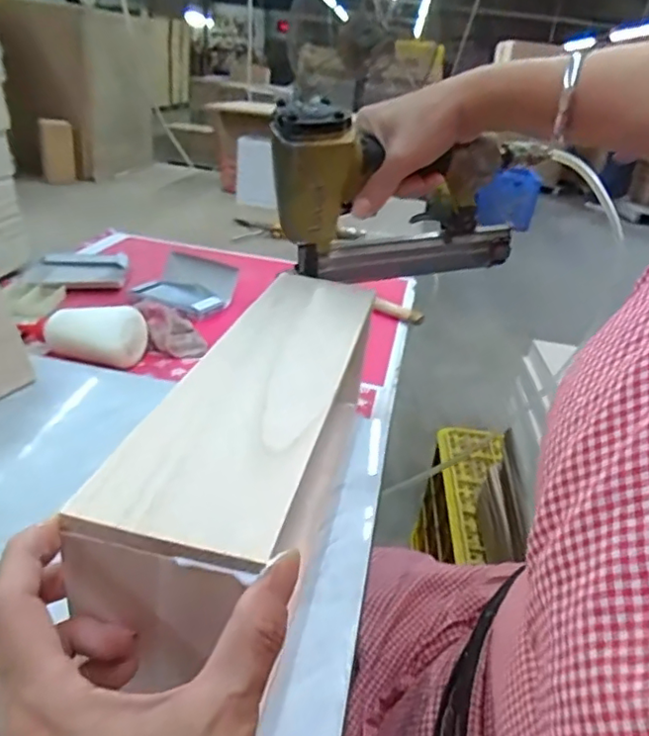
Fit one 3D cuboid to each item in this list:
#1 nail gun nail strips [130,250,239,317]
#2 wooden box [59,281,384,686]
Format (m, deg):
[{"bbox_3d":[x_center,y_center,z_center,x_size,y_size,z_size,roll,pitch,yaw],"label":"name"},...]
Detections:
[{"bbox_3d":[-0.191,-0.118,0.811,0.124,0.044,0.099,21,29,25],"label":"nail gun nail strips"},{"bbox_3d":[-0.034,0.019,0.377,0.090,0.060,0.334,11,30,7],"label":"wooden box"}]

